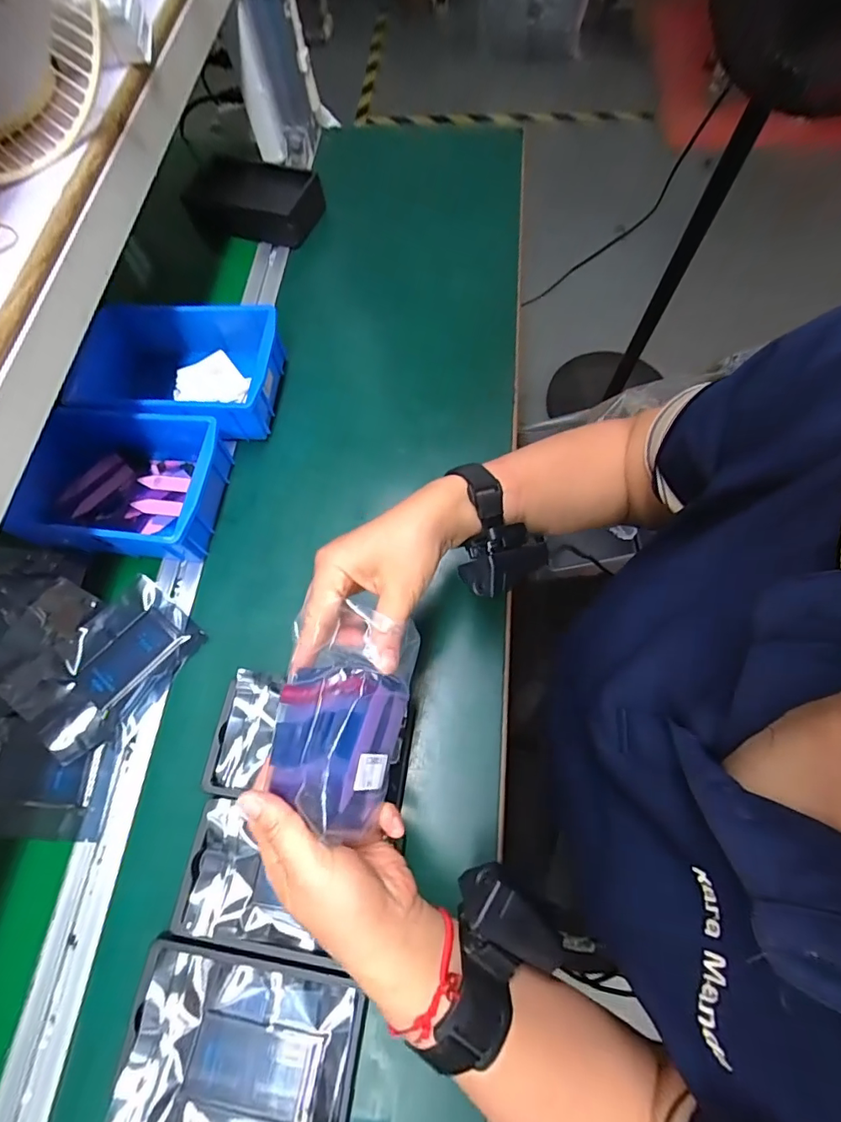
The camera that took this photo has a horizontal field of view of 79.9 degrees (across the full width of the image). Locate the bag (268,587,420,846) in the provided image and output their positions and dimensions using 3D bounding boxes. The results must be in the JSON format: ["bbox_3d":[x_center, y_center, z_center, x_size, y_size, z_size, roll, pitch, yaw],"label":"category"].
[{"bbox_3d":[-0.049,0.094,0.310,0.075,0.040,0.124,12,69,6],"label":"bag"}]

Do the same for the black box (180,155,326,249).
[{"bbox_3d":[-0.221,-0.484,0.671,0.171,0.054,0.097,19,71,11],"label":"black box"}]

